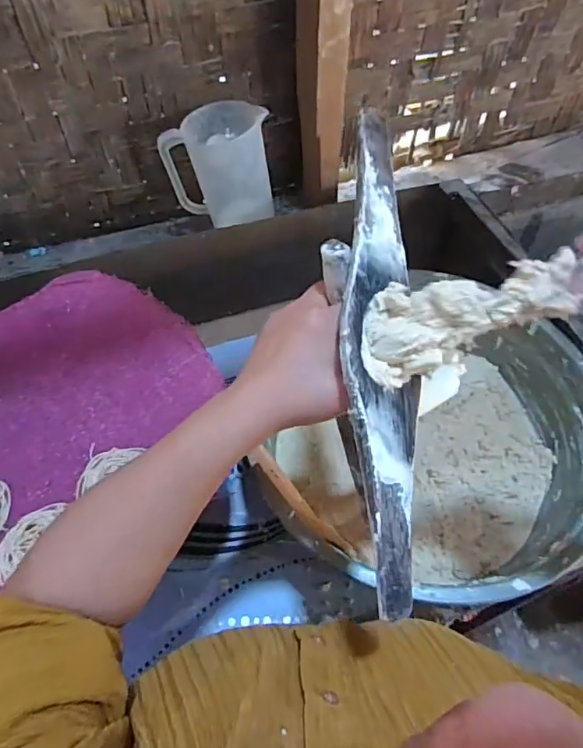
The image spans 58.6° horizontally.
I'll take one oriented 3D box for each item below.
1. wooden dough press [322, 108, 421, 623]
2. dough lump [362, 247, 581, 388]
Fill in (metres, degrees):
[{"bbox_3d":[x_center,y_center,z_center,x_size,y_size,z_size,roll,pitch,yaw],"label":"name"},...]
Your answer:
[{"bbox_3d":[0.049,-0.021,0.307,0.050,0.030,0.299,-1,76,1],"label":"wooden dough press"},{"bbox_3d":[0.098,-0.033,0.295,0.117,0.035,0.043,-18,58,13],"label":"dough lump"}]

